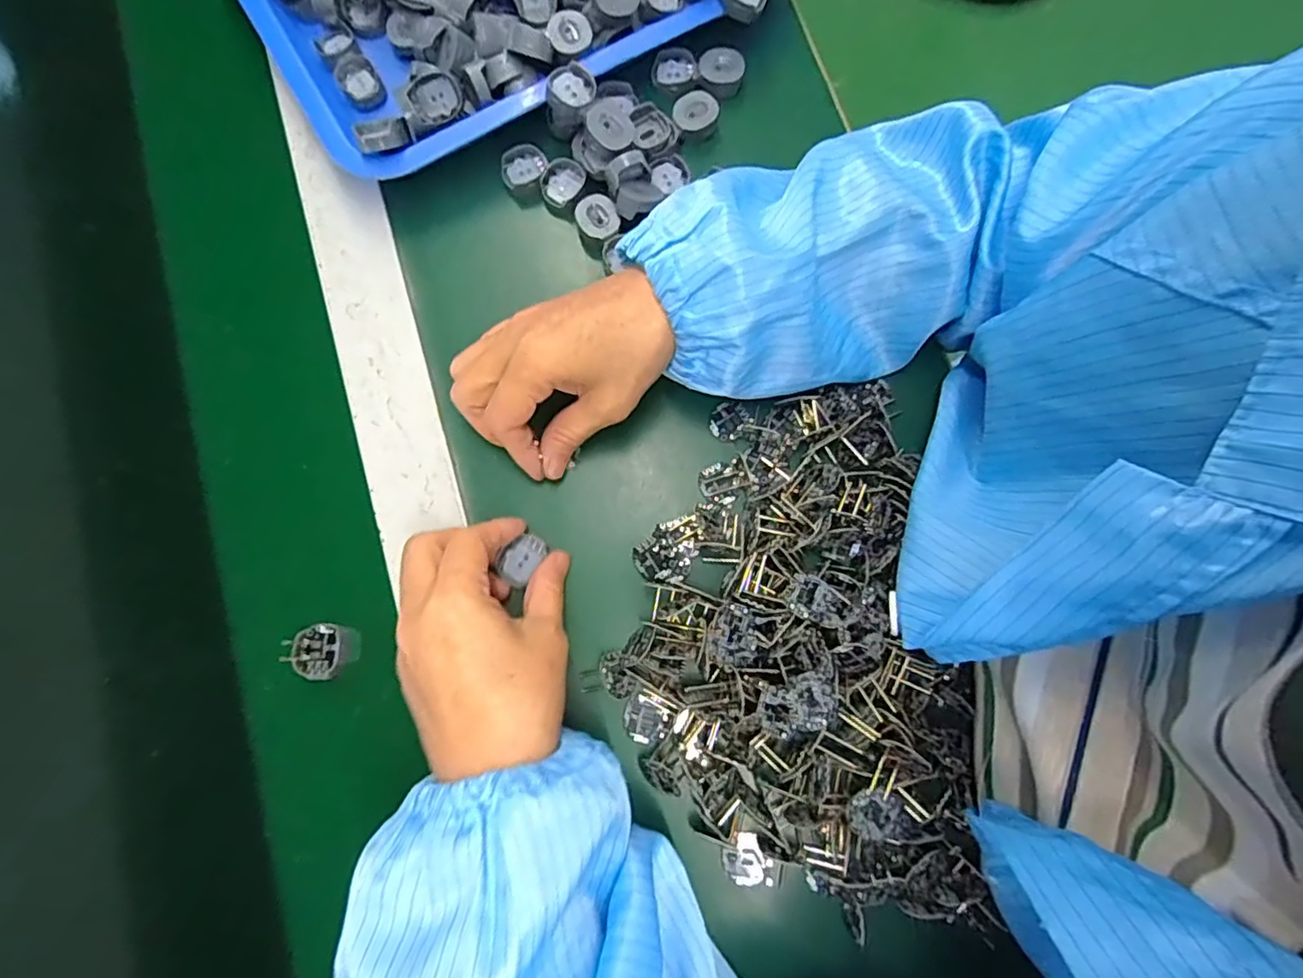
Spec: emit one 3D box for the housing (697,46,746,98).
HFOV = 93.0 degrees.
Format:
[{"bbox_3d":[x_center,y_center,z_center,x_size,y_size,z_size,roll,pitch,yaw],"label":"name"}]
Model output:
[{"bbox_3d":[0.045,-0.268,0.396,0.029,0.010,0.028,0,78,0],"label":"housing"}]

